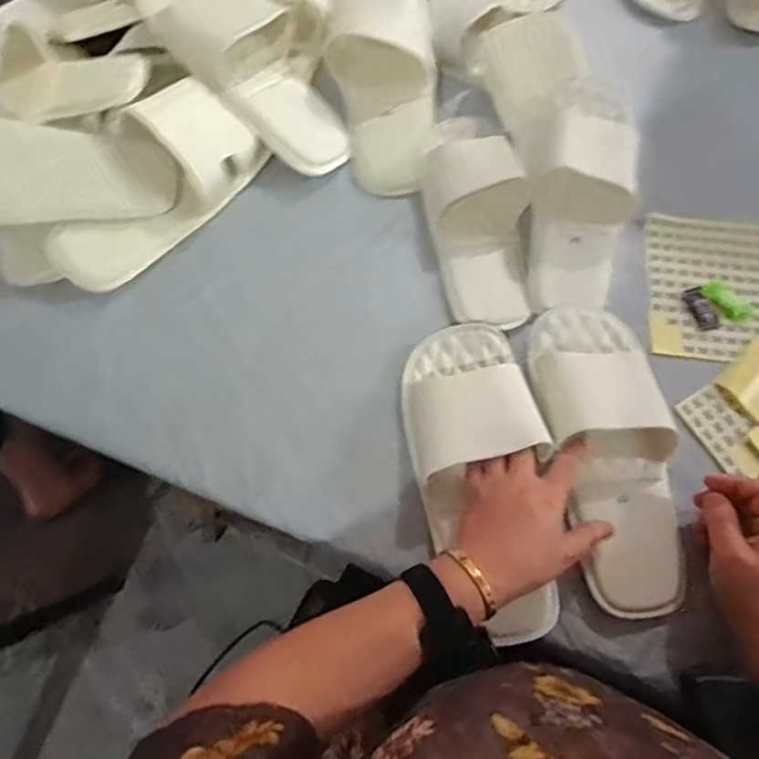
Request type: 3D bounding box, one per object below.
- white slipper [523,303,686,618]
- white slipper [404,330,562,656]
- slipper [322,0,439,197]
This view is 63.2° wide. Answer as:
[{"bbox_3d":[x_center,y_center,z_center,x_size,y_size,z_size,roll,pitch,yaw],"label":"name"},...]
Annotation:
[{"bbox_3d":[0.207,0.057,0.532,0.109,0.044,0.269,-9,75,-5],"label":"white slipper"},{"bbox_3d":[0.090,0.076,0.517,0.114,0.044,0.265,-8,73,-4],"label":"white slipper"},{"bbox_3d":[0.002,-0.325,0.658,0.113,0.061,0.267,-3,70,-3],"label":"slipper"}]

